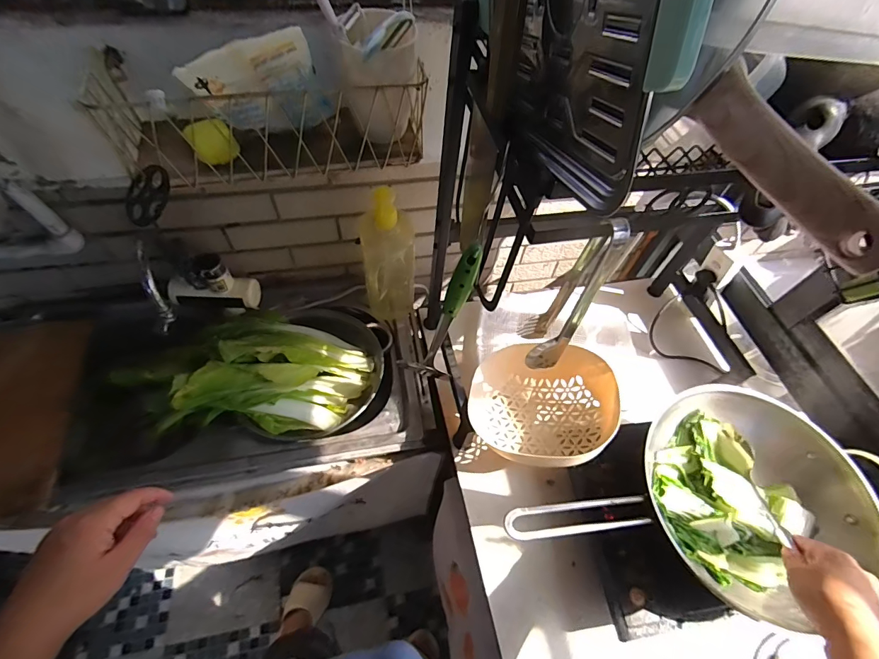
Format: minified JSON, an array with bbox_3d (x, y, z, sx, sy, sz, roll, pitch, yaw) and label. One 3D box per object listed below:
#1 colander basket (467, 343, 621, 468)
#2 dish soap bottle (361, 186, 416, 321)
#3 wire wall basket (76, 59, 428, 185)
[{"bbox_3d":[0.160,0.124,0.679,0.210,0.137,0.214,4,57,-1],"label":"colander basket"},{"bbox_3d":[-0.094,-0.118,0.736,0.094,0.286,0.058,-11,59,-11],"label":"dish soap bottle"},{"bbox_3d":[-0.187,-0.244,0.469,0.337,0.101,0.124,-11,58,-11],"label":"wire wall basket"}]

